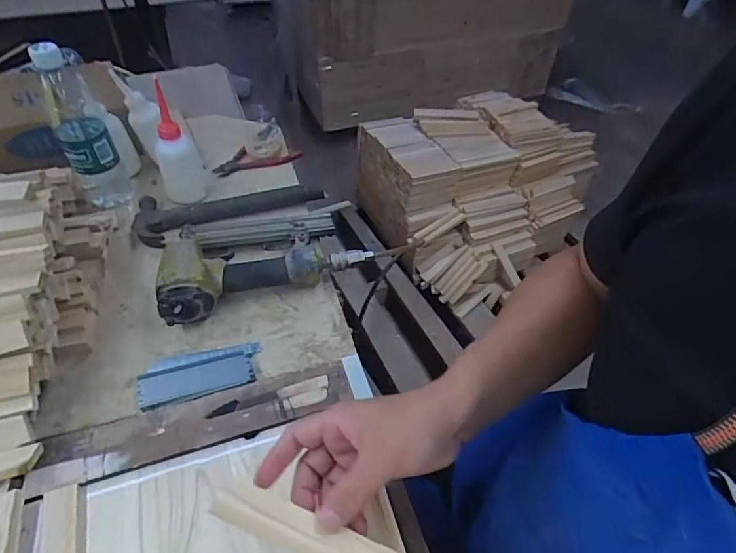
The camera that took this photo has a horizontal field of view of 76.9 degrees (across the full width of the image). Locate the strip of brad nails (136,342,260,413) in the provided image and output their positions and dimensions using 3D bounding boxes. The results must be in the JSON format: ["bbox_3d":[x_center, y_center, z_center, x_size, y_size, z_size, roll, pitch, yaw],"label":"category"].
[{"bbox_3d":[-0.188,0.106,0.519,0.126,0.014,0.062,-10,50,-11],"label":"strip of brad nails"}]

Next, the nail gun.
[{"bbox_3d":[-0.156,-0.042,0.611,0.224,0.053,0.178,-12,50,-13],"label":"nail gun"}]

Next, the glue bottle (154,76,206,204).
[{"bbox_3d":[-0.281,-0.196,0.668,0.054,0.167,0.059,-14,47,-12],"label":"glue bottle"}]

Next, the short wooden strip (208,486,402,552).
[{"bbox_3d":[-0.014,0.190,0.316,0.196,0.007,0.027,18,68,8],"label":"short wooden strip"}]

